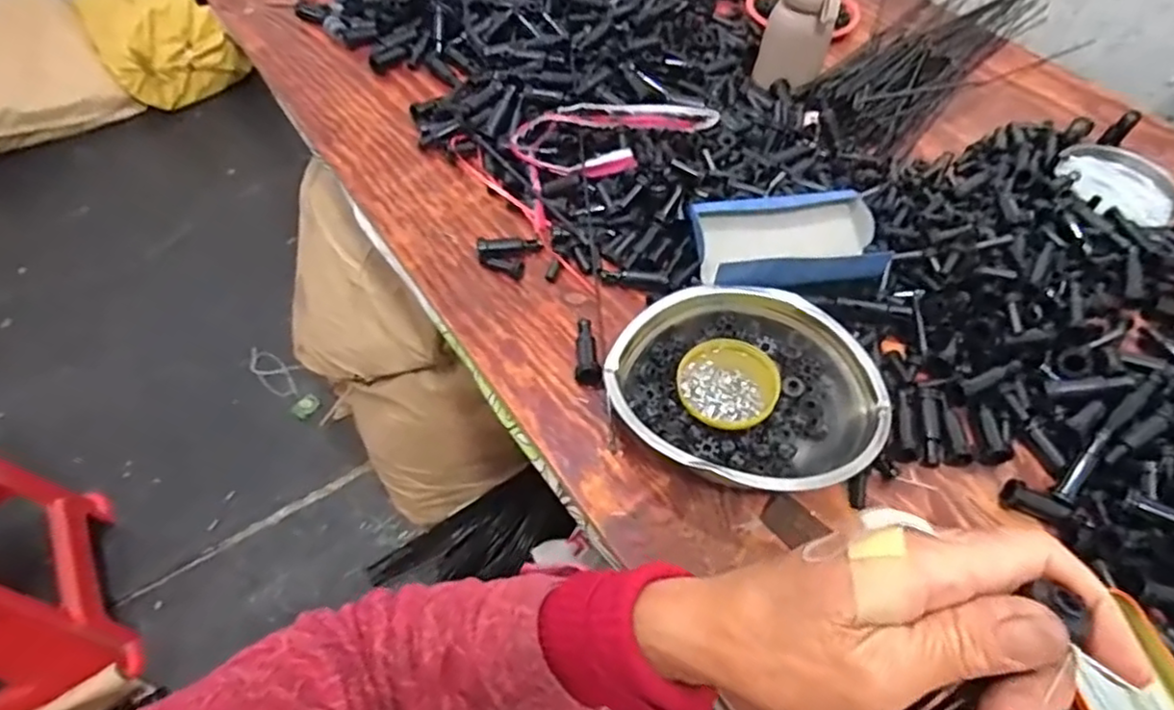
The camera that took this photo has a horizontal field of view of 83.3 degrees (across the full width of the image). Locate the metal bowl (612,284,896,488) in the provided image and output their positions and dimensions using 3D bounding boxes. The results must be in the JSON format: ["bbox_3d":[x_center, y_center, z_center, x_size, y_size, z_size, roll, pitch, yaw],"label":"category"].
[{"bbox_3d":[0.127,0.030,0.544,0.218,0.055,0.184,-4,56,-4],"label":"metal bowl"}]

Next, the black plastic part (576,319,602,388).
[{"bbox_3d":[0.003,-0.005,0.598,0.023,0.019,0.069,3,56,1],"label":"black plastic part"}]

